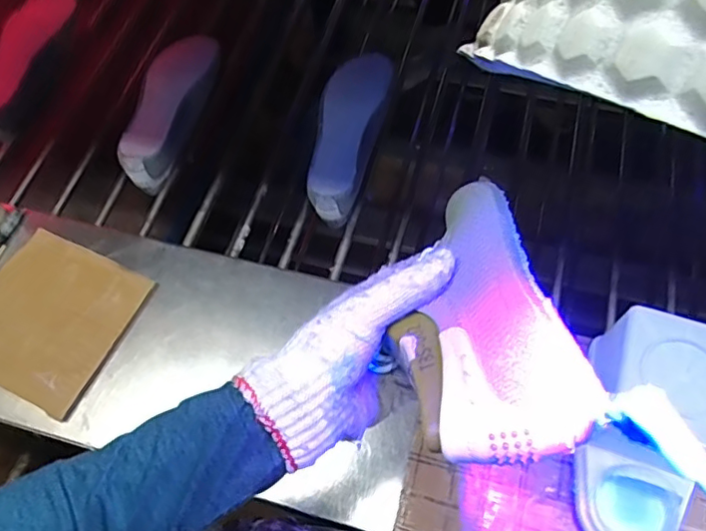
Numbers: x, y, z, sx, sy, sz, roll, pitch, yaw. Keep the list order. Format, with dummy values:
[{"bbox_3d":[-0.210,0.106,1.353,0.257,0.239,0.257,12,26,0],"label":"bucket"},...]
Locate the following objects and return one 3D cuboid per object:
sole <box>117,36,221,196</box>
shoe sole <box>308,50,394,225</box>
[{"bbox_3d":[-0.254,-0.222,0.807,0.094,0.049,0.252,10,63,0],"label":"sole"},{"bbox_3d":[-0.010,-0.179,0.764,0.076,0.030,0.253,17,67,-1],"label":"shoe sole"}]

